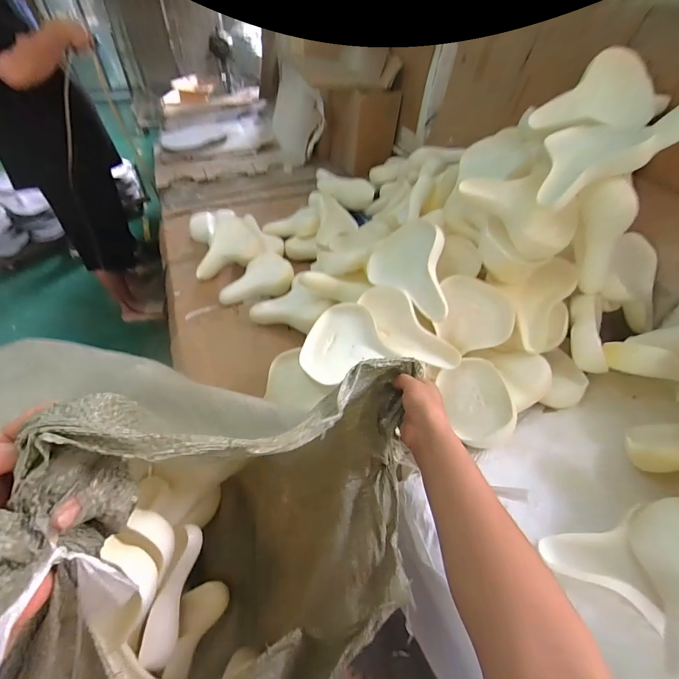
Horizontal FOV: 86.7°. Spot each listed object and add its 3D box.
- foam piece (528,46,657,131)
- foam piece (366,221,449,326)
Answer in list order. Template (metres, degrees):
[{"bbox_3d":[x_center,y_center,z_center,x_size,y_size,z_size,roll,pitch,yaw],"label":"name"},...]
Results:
[{"bbox_3d":[0.572,-0.513,0.815,0.169,0.216,0.075,49,22,-4],"label":"foam piece"},{"bbox_3d":[0.149,-0.152,0.814,0.192,0.052,0.235,-7,80,35],"label":"foam piece"}]

